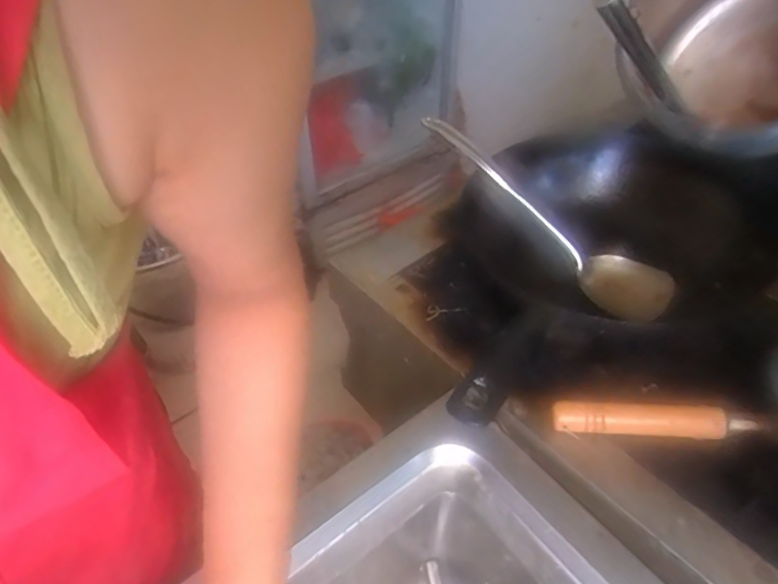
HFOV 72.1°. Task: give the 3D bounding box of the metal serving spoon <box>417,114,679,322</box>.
[{"bbox_3d":[0.179,-0.095,0.629,0.348,0.043,0.076,45,57,9],"label":"metal serving spoon"}]

